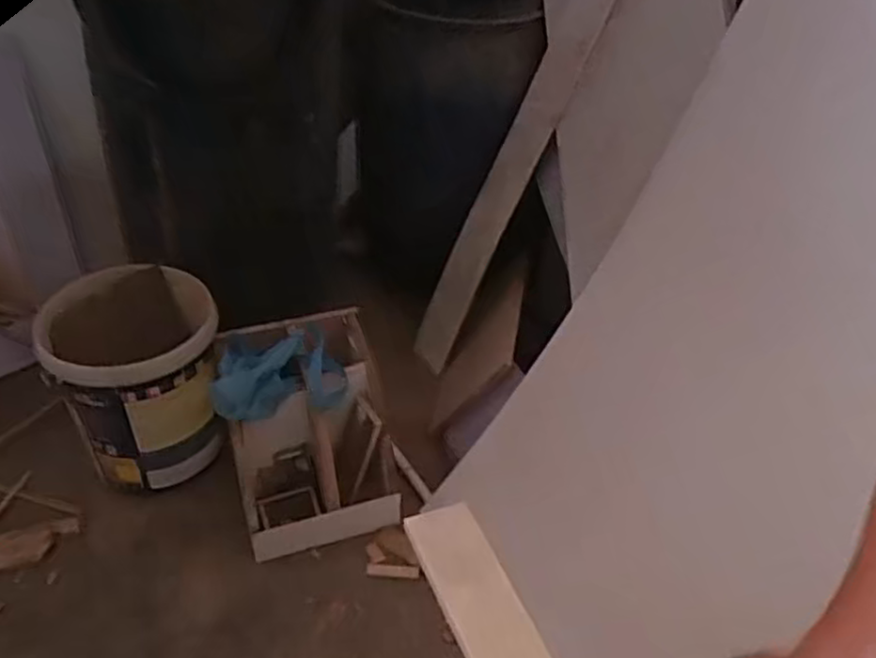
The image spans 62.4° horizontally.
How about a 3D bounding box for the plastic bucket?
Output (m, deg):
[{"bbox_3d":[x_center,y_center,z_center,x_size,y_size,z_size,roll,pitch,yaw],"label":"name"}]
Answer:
[{"bbox_3d":[-0.565,0.108,1.393,0.271,0.418,0.271,-8,39,-17],"label":"plastic bucket"}]

